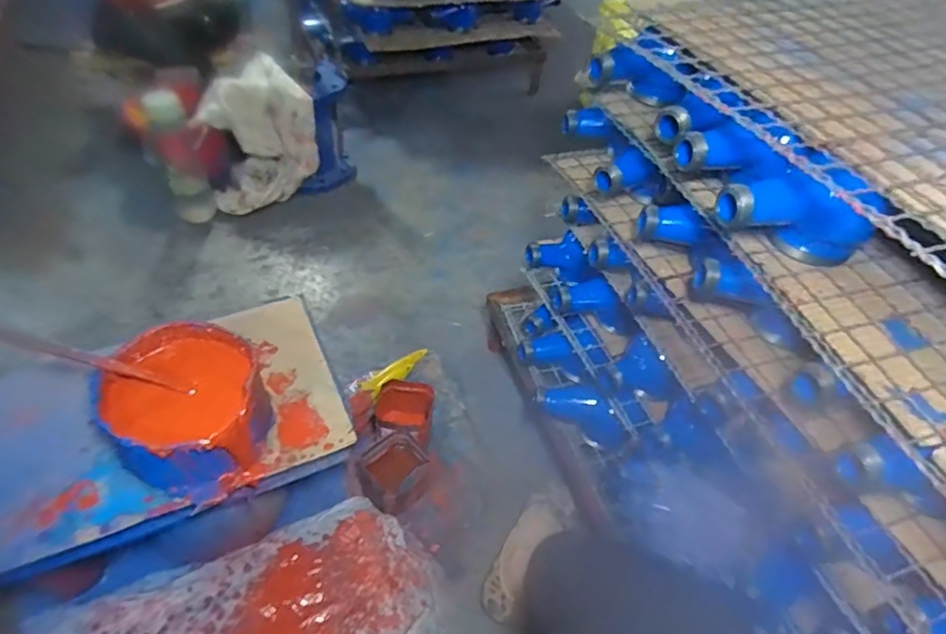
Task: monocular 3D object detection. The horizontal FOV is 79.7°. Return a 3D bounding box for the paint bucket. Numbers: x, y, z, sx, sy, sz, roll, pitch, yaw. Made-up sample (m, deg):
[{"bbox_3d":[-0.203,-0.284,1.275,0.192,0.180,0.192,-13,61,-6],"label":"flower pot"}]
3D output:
[{"bbox_3d":[-0.321,0.103,0.642,0.171,0.102,0.159,3,48,-4],"label":"paint bucket"}]

